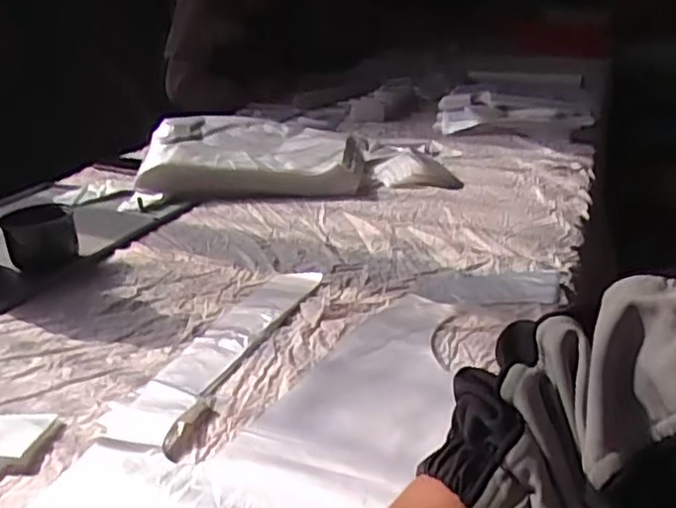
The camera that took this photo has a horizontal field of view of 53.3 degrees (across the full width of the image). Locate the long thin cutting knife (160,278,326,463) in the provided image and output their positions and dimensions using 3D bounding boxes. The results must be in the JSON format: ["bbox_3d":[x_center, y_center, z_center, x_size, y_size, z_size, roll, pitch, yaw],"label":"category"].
[{"bbox_3d":[-0.084,0.095,0.649,0.029,0.008,0.307,5,23,19],"label":"long thin cutting knife"}]

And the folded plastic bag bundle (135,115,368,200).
[{"bbox_3d":[-0.149,-0.182,1.223,0.383,0.104,0.225,-1,22,5],"label":"folded plastic bag bundle"}]

